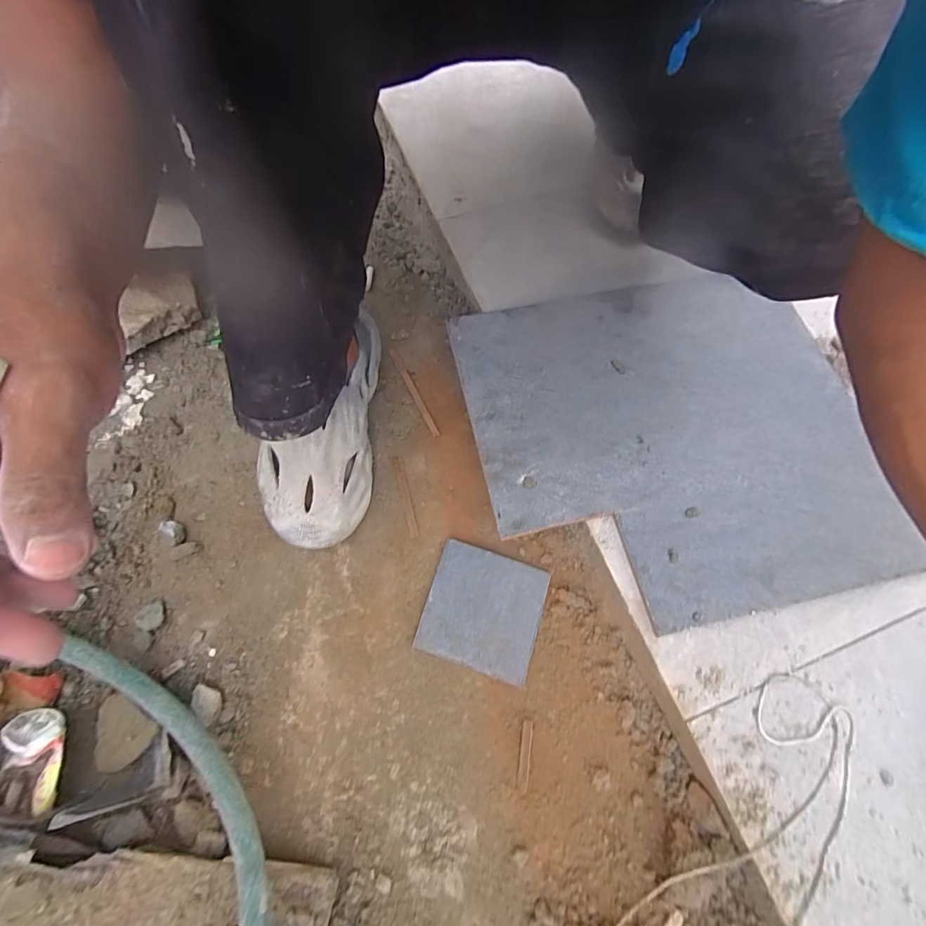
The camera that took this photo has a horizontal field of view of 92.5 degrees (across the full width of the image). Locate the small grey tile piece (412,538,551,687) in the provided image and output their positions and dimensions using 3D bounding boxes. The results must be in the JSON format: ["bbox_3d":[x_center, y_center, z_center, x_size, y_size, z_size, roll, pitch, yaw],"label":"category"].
[{"bbox_3d":[0.020,0.143,0.437,0.109,0.014,0.107,17,69,6],"label":"small grey tile piece"}]

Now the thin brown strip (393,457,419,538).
[{"bbox_3d":[-0.063,0.036,0.485,0.010,0.007,0.094,-14,70,-6],"label":"thin brown strip"}]

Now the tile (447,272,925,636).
[{"bbox_3d":[0.206,-0.035,0.449,0.379,0.011,0.358,-11,69,-5],"label":"tile"}]

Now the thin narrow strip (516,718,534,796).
[{"bbox_3d":[0.055,0.259,0.394,0.009,0.007,0.056,10,69,3],"label":"thin narrow strip"}]

